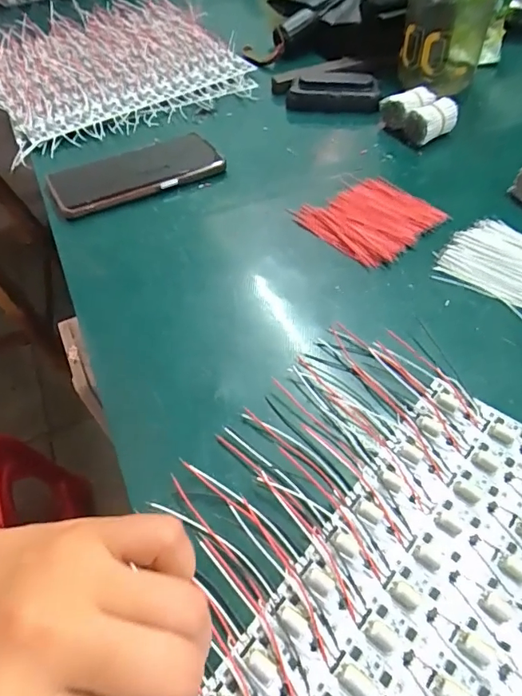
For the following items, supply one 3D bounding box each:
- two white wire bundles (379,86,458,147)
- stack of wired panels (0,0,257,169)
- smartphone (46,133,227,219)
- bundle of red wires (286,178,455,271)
[{"bbox_3d":[0.163,-0.245,0.504,0.046,0.033,0.075,-32,55,-19],"label":"two white wire bundles"},{"bbox_3d":[-0.202,-0.373,0.631,0.305,0.041,0.320,-25,52,-14],"label":"stack of wired panels"},{"bbox_3d":[-0.123,-0.174,0.471,0.160,0.011,0.080,-24,56,-15],"label":"smartphone"},{"bbox_3d":[0.094,-0.116,0.420,0.093,0.012,0.097,-37,56,-22],"label":"bundle of red wires"}]

